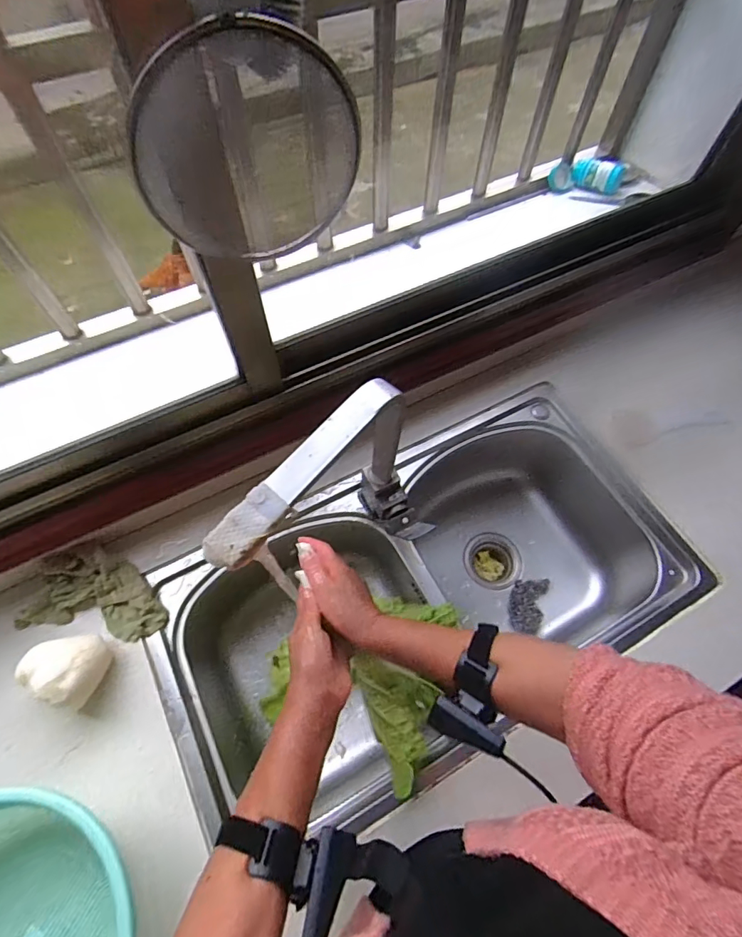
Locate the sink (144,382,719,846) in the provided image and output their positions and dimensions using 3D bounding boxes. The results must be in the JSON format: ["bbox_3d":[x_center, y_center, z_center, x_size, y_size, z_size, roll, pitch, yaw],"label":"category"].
[{"bbox_3d":[0.086,0.204,0.777,0.766,0.222,0.436,-26,67,-13],"label":"sink"}]

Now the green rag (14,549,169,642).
[{"bbox_3d":[-0.378,0.171,0.634,0.185,0.041,0.110,6,63,2],"label":"green rag"}]

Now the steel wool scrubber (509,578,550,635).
[{"bbox_3d":[0.283,0.244,0.827,0.065,0.022,0.102,20,65,9],"label":"steel wool scrubber"}]

